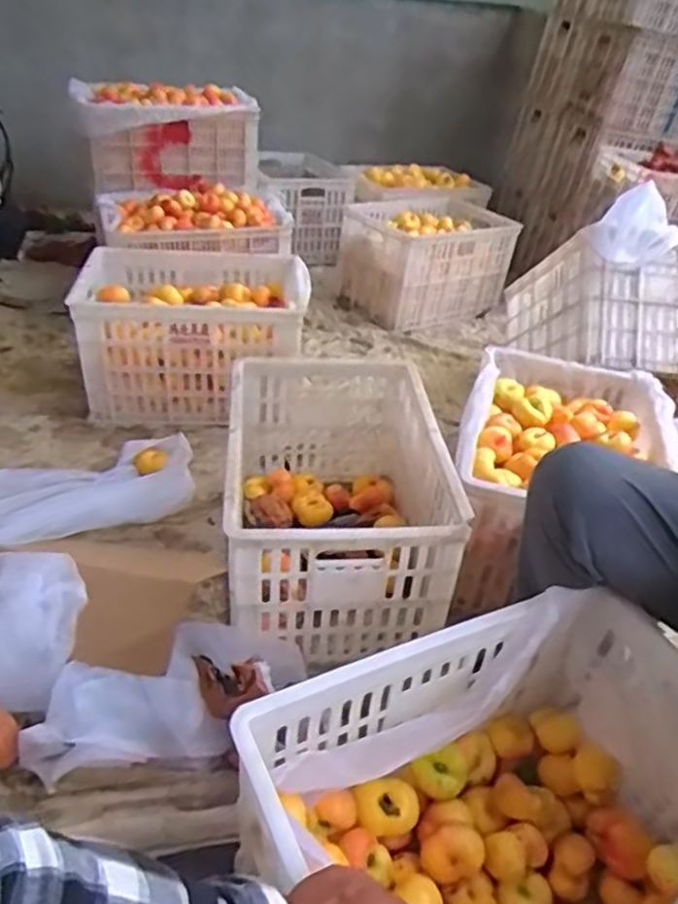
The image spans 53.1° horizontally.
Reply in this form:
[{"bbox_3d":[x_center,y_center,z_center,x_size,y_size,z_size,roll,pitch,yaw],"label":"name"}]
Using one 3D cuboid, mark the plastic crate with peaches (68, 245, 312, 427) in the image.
[{"bbox_3d":[-0.328,-0.292,1.570,0.472,0.258,0.368,-3,36,-12],"label":"plastic crate with peaches"}]

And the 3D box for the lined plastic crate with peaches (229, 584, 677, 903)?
[{"bbox_3d":[0.182,0.405,0.705,0.496,0.266,0.355,-13,39,-24],"label":"lined plastic crate with peaches"}]

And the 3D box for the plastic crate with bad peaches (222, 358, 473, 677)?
[{"bbox_3d":[-0.010,0.049,1.145,0.328,0.238,0.495,0,35,-7],"label":"plastic crate with bad peaches"}]

